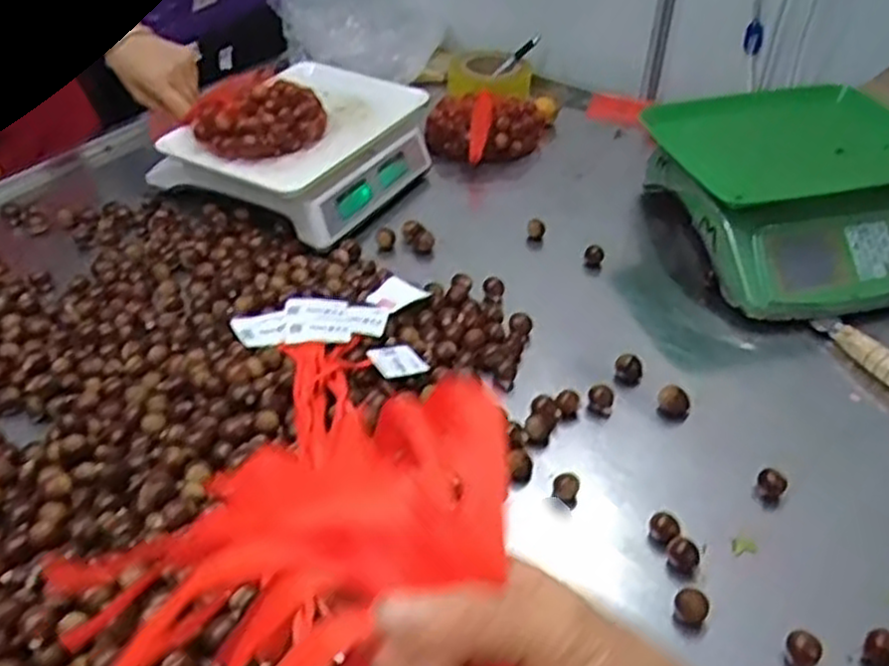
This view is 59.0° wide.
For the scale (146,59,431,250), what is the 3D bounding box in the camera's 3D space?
[{"bbox_3d":[-0.180,-0.224,0.940,0.252,0.111,0.253,24,44,21],"label":"scale"}]

